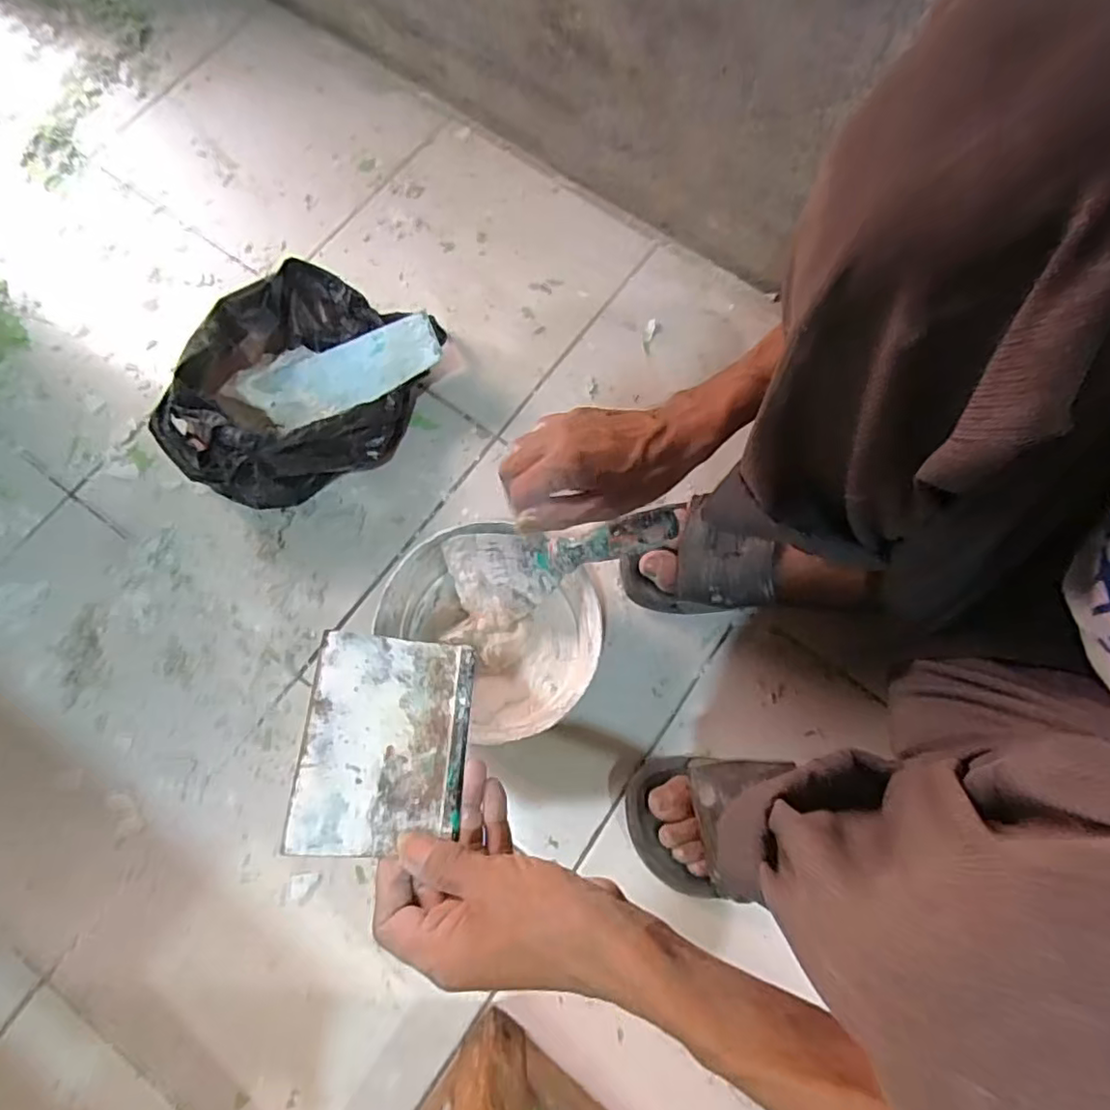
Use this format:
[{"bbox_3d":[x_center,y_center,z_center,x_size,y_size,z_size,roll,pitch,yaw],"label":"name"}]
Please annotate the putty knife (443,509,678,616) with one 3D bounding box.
[{"bbox_3d":[0.005,0.012,0.512,0.199,0.081,0.013,-5,29,23],"label":"putty knife"}]

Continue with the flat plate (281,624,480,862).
[{"bbox_3d":[-0.095,0.105,0.347,0.088,0.004,0.116,10,67,-16],"label":"flat plate"}]

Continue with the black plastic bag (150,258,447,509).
[{"bbox_3d":[-0.235,-0.156,0.573,0.186,0.110,0.237,23,75,6],"label":"black plastic bag"}]

